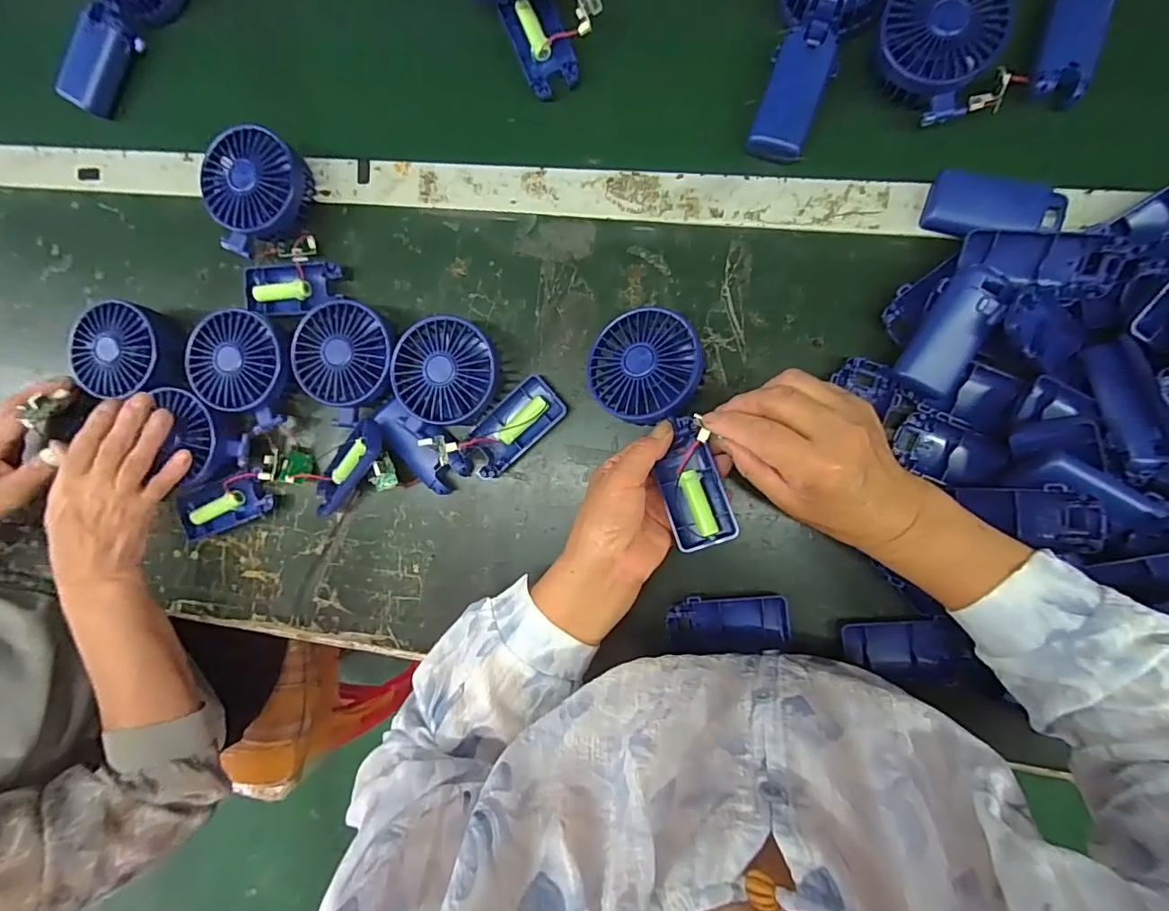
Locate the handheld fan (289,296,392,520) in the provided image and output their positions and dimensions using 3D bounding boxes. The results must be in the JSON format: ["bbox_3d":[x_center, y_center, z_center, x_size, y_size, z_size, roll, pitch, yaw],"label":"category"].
[{"bbox_3d":[-0.202,-0.041,0.452,0.085,0.049,0.173,1,92,7],"label":"handheld fan"}]

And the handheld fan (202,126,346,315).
[{"bbox_3d":[-0.277,-0.201,0.460,0.091,0.044,0.152,-15,90,8],"label":"handheld fan"}]

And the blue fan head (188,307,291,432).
[{"bbox_3d":[-0.302,-0.080,0.469,0.089,0.042,0.093,21,94,6],"label":"blue fan head"}]

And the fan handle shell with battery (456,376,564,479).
[{"bbox_3d":[-0.060,-0.024,0.453,0.091,0.014,0.047,-41,86,7],"label":"fan handle shell with battery"}]

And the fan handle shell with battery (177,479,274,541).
[{"bbox_3d":[-0.339,0.047,0.490,0.088,0.018,0.042,-19,89,7],"label":"fan handle shell with battery"}]

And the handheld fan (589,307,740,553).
[{"bbox_3d":[0.061,-0.022,0.388,0.079,0.025,0.183,-20,83,7],"label":"handheld fan"}]

